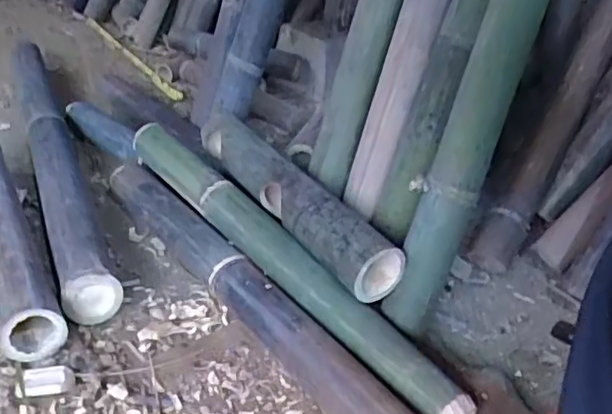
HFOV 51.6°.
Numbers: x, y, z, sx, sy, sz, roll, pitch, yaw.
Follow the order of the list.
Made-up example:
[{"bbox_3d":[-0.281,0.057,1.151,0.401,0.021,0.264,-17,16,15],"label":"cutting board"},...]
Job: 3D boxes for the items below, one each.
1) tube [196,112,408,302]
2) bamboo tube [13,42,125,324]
[{"bbox_3d":[-0.037,-0.019,0.918,0.070,0.089,0.464,-12,33,-32],"label":"tube"},{"bbox_3d":[-0.467,-0.119,1.158,0.079,0.082,0.974,-7,32,-25],"label":"bamboo tube"}]

